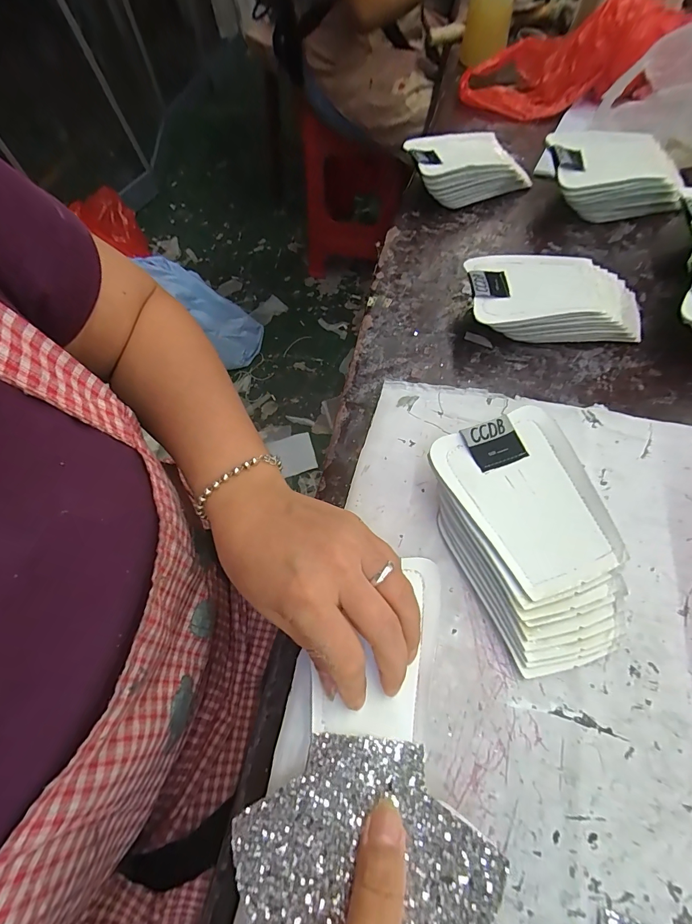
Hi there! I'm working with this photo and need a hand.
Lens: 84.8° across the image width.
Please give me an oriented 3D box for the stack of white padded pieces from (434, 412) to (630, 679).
[{"bbox_3d":[0.110,0.045,0.235,0.084,0.036,0.145,-13,64,-1],"label":"stack of white padded pieces"}]

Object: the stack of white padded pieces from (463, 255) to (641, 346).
[{"bbox_3d":[0.189,-0.147,0.347,0.155,0.044,0.078,-3,64,4],"label":"stack of white padded pieces"}]

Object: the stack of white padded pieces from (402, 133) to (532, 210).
[{"bbox_3d":[0.142,-0.345,0.444,0.134,0.041,0.089,-14,64,-2],"label":"stack of white padded pieces"}]

